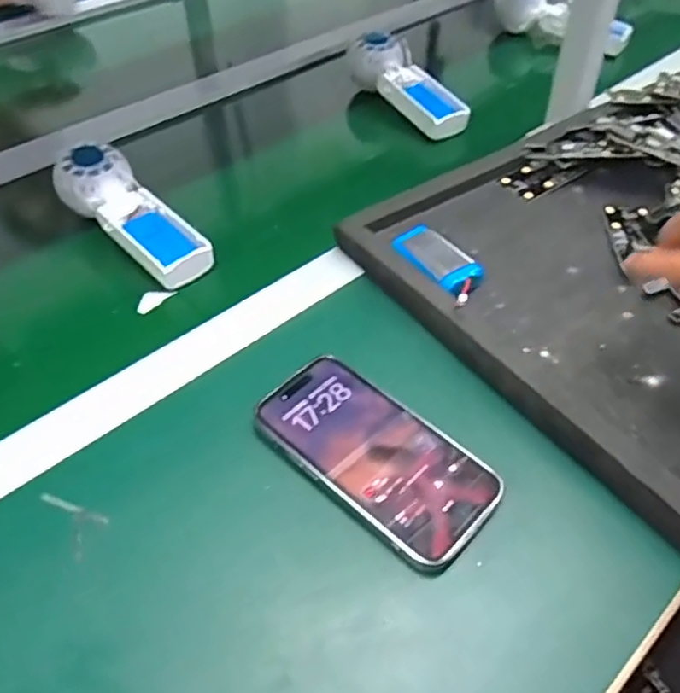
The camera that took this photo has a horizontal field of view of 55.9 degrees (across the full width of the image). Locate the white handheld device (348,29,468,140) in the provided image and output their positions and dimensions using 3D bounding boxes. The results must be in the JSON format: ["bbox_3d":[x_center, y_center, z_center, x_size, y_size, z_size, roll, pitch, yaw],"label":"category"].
[{"bbox_3d":[0.076,-0.281,0.697,0.053,0.058,0.163,-31,66,-22],"label":"white handheld device"}]

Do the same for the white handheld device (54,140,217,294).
[{"bbox_3d":[-0.173,-0.111,0.533,0.163,0.030,0.057,42,61,18],"label":"white handheld device"}]

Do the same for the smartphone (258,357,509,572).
[{"bbox_3d":[0.020,0.064,0.387,0.147,0.014,0.075,34,58,29],"label":"smartphone"}]

